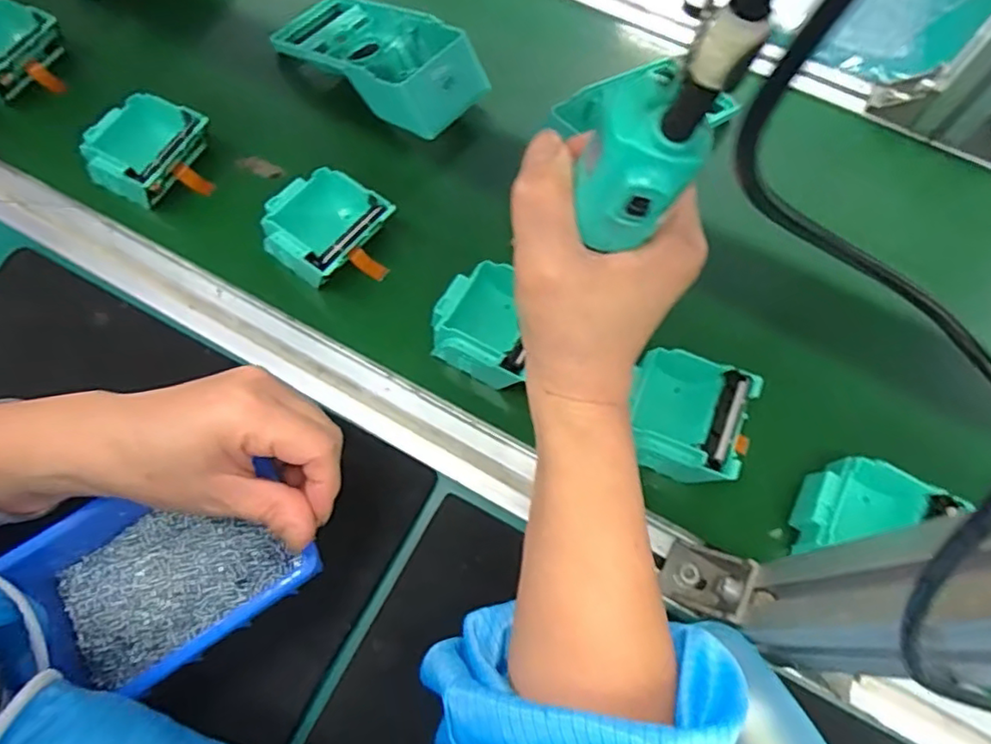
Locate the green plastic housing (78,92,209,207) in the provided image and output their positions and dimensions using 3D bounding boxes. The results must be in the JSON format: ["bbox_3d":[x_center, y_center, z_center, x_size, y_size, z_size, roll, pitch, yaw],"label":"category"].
[{"bbox_3d":[-0.266,-0.169,0.470,0.072,0.043,0.068,22,66,8],"label":"green plastic housing"}]

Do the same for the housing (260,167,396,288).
[{"bbox_3d":[-0.125,-0.105,0.452,0.072,0.041,0.076,39,70,14],"label":"housing"}]

